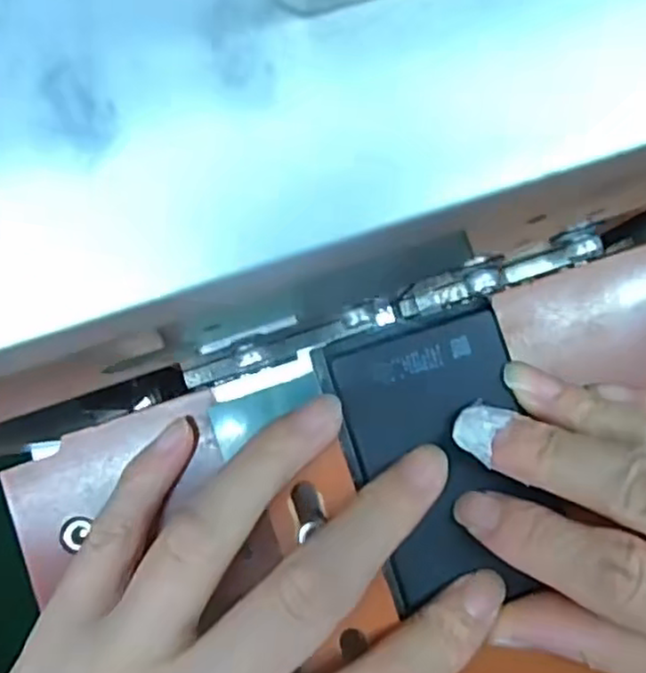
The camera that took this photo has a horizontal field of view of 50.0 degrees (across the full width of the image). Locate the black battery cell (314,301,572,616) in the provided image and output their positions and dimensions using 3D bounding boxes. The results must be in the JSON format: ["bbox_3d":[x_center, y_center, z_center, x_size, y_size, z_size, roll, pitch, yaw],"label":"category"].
[{"bbox_3d":[0.030,0.032,0.184,0.049,0.008,0.071,-14,88,-6],"label":"black battery cell"}]

